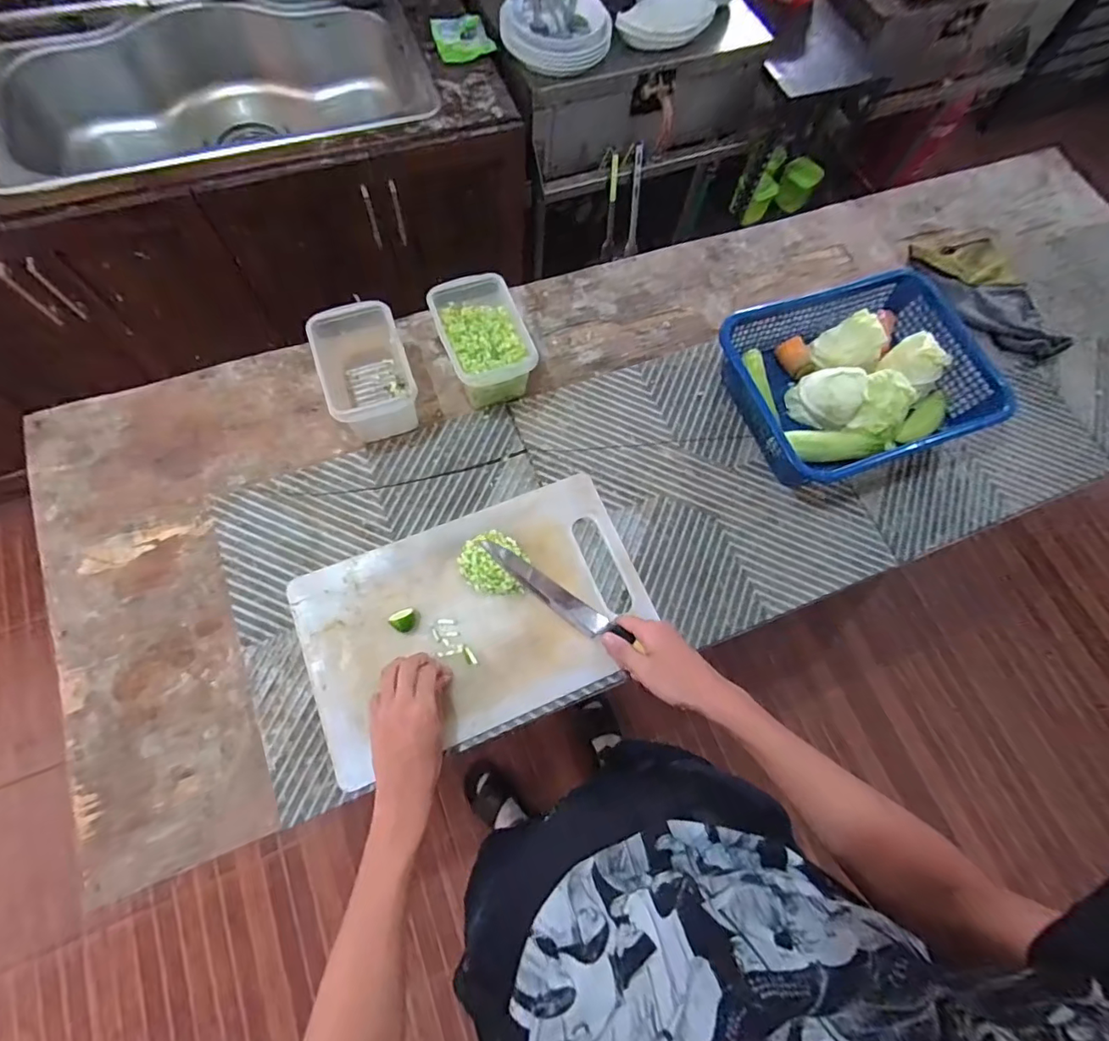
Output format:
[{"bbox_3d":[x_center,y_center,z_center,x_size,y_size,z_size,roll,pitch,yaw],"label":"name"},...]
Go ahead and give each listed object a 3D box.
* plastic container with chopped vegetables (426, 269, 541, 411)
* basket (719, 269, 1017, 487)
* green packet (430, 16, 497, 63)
[{"bbox_3d":[-0.095,-0.234,0.708,0.104,0.095,0.145,-21,73,-10],"label":"plastic container with chopped vegetables"},{"bbox_3d":[0.403,-0.187,0.724,0.319,0.097,0.225,-16,72,-8],"label":"basket"},{"bbox_3d":[-0.198,-1.031,1.122,0.119,0.015,0.116,-21,73,-11],"label":"green packet"}]

